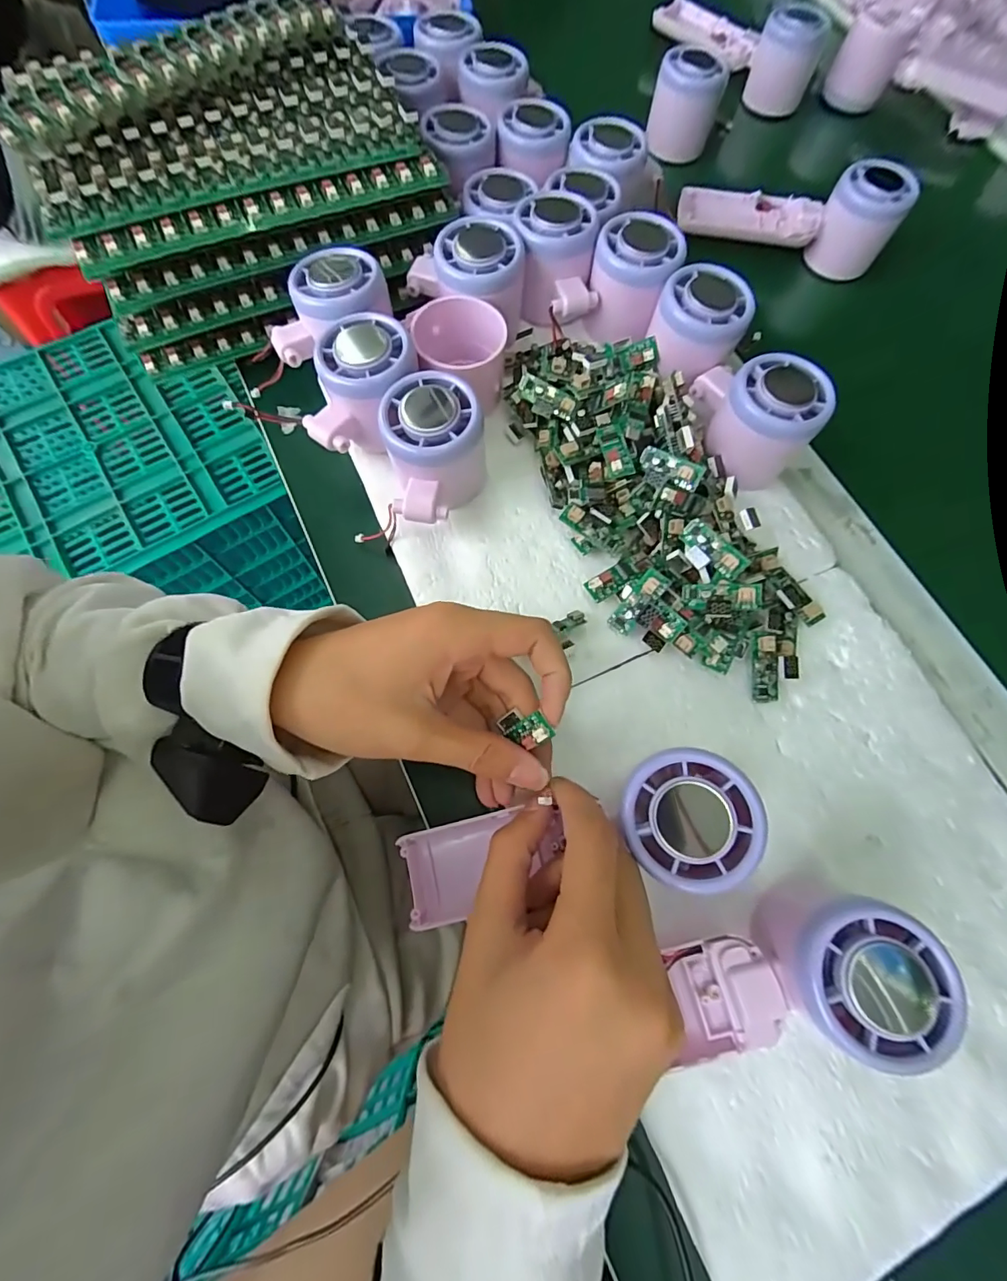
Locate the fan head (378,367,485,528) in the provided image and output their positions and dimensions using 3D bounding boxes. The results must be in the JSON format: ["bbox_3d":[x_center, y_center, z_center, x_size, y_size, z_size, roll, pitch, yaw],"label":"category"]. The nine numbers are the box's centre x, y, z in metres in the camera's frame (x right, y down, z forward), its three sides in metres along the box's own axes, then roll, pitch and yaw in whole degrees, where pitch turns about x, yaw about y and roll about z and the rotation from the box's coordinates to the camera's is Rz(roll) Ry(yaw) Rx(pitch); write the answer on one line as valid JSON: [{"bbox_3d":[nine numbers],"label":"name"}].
[{"bbox_3d":[-0.039,-0.104,0.277,0.055,0.055,0.072,-8,73,-4],"label":"fan head"}]

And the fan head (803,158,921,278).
[{"bbox_3d":[0.280,-0.331,0.383,0.055,0.059,0.043,30,74,7],"label":"fan head"}]

